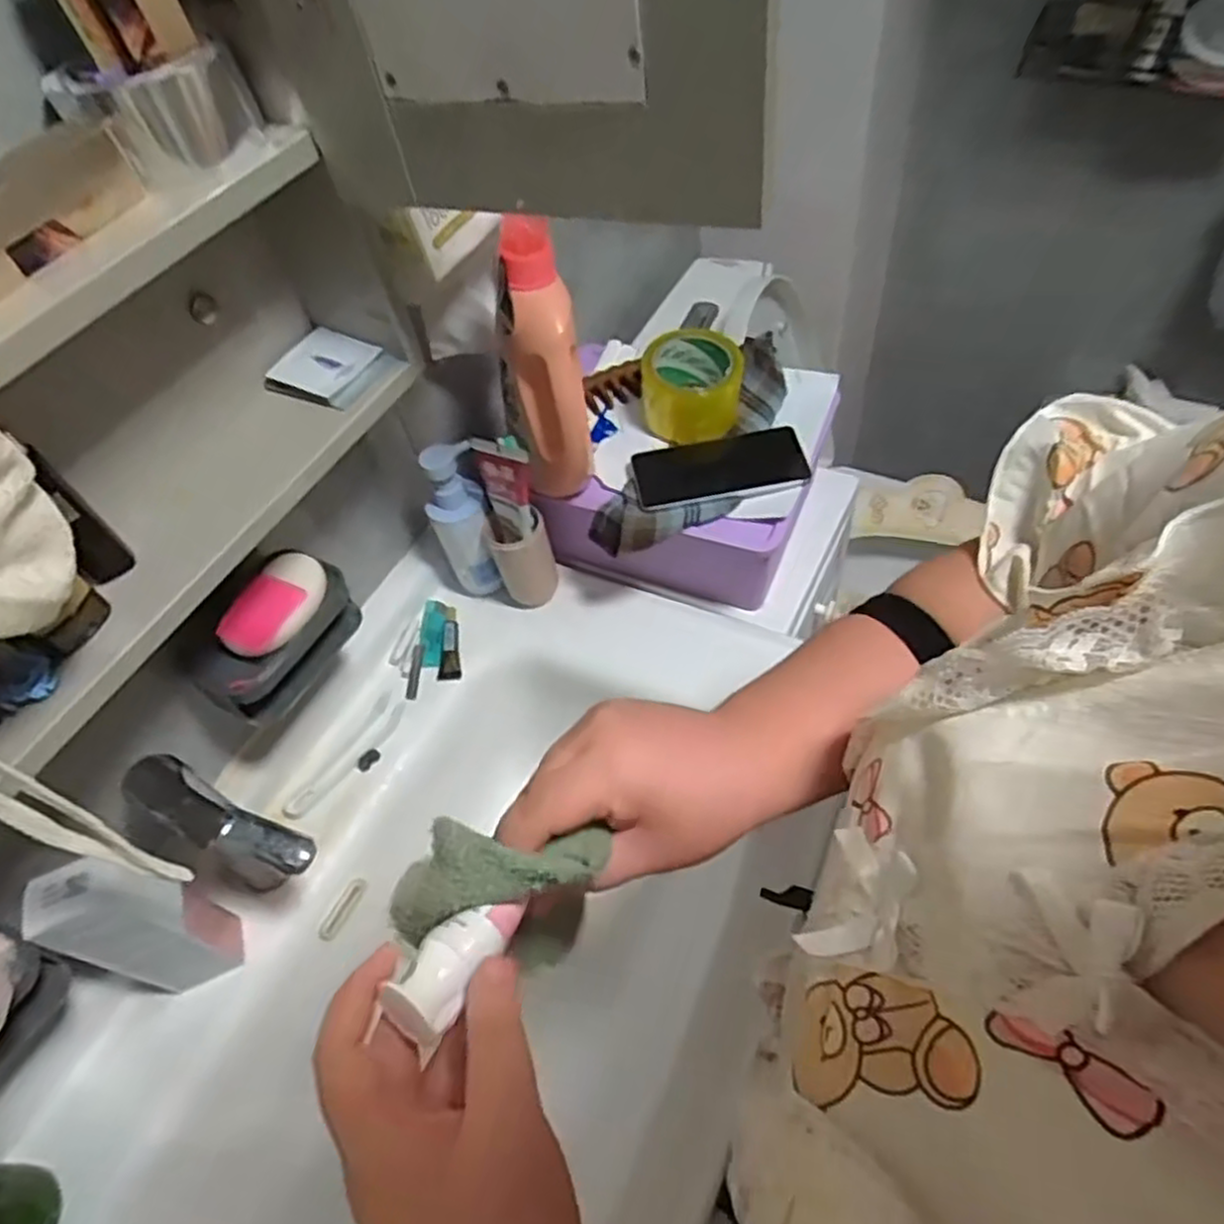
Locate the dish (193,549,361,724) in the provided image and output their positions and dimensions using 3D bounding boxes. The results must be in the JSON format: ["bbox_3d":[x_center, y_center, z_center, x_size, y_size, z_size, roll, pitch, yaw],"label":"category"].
[{"bbox_3d":[-0.262,0.024,0.608,0.058,0.083,0.132,6,55,13],"label":"dish"}]

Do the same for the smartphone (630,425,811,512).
[{"bbox_3d":[0.104,-0.137,0.721,0.164,0.013,0.083,-10,53,1],"label":"smartphone"}]

